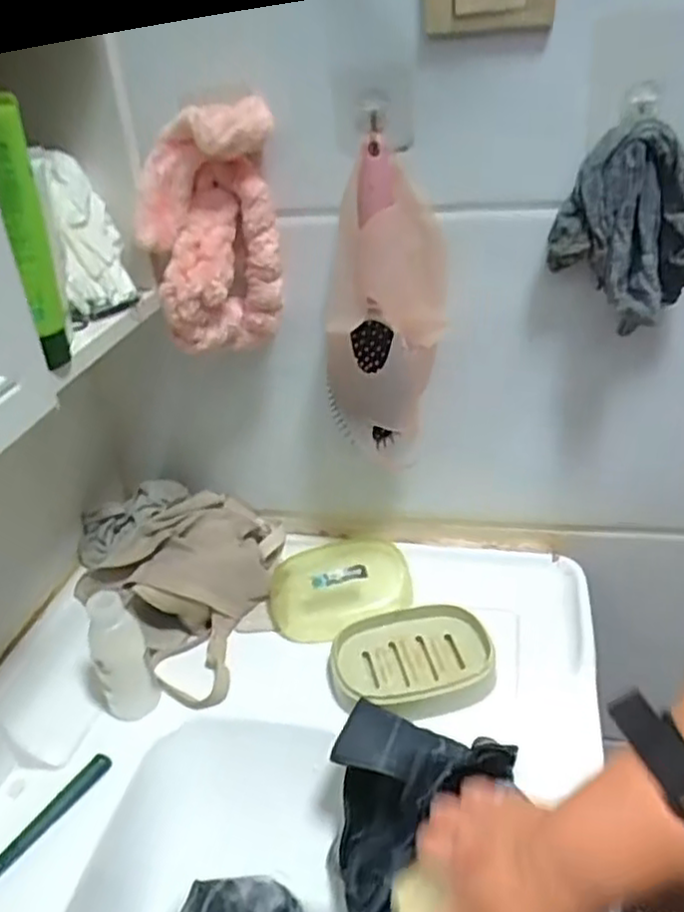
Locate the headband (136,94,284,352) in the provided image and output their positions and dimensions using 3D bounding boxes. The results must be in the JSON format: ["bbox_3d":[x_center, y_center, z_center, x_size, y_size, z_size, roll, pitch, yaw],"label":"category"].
[{"bbox_3d":[-0.094,-0.161,0.521,0.097,0.167,0.054,-11,31,-12],"label":"headband"}]

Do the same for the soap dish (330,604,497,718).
[{"bbox_3d":[0.060,0.170,0.591,0.131,0.027,0.101,-9,31,-8],"label":"soap dish"}]

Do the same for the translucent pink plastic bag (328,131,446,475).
[{"bbox_3d":[0.035,-0.108,0.562,0.094,0.232,0.043,-4,30,0],"label":"translucent pink plastic bag"}]

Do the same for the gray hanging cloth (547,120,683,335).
[{"bbox_3d":[0.200,-0.160,0.499,0.099,0.127,0.044,6,32,16],"label":"gray hanging cloth"}]

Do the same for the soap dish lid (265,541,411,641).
[{"bbox_3d":[-0.002,0.121,0.667,0.132,0.041,0.098,-7,30,-5],"label":"soap dish lid"}]

